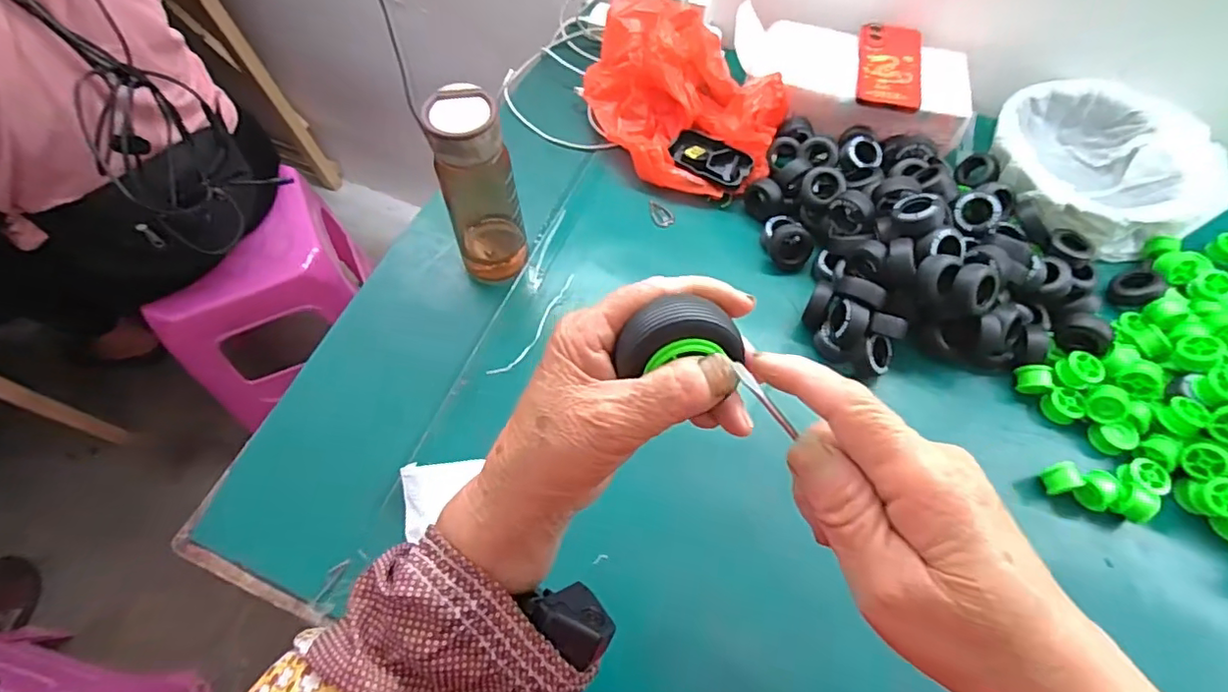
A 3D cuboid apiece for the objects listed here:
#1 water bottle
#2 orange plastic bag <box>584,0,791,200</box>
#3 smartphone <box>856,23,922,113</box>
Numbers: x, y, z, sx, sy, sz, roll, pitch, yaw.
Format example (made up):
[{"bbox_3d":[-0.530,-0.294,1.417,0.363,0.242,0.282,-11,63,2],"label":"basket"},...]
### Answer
[{"bbox_3d":[-0.139,-0.157,0.595,0.077,0.212,0.071,-15,61,-8],"label":"water bottle"},{"bbox_3d":[0.086,-0.328,0.749,0.200,0.114,0.286,-28,64,-15],"label":"orange plastic bag"},{"bbox_3d":[0.355,-0.361,0.739,0.076,0.015,0.161,10,61,11],"label":"smartphone"}]

